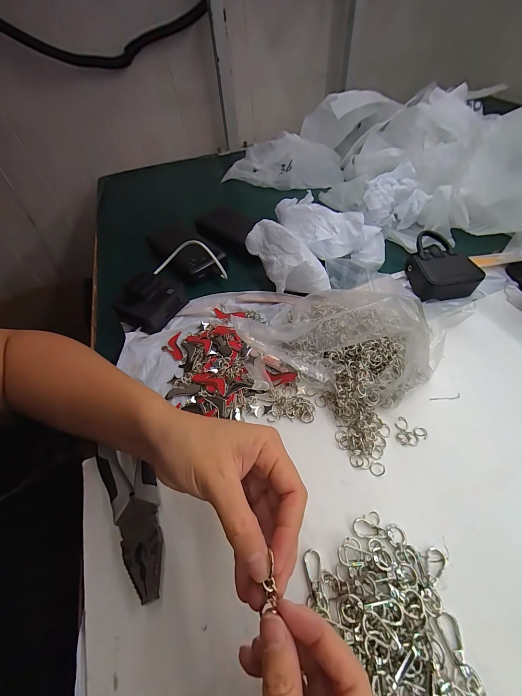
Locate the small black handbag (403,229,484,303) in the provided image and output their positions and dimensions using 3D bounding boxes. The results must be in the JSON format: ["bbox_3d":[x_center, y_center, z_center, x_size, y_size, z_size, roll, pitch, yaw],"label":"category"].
[{"bbox_3d":[0.239,-0.114,0.392,0.074,0.041,0.095,-10,52,-2],"label":"small black handbag"}]

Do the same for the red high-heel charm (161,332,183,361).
[{"bbox_3d":[-0.115,0.001,0.367,0.025,0.004,0.044,-14,53,-5],"label":"red high-heel charm"}]

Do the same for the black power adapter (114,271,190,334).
[{"bbox_3d":[-0.154,-0.067,0.392,0.068,0.045,0.080,20,57,20],"label":"black power adapter"}]

